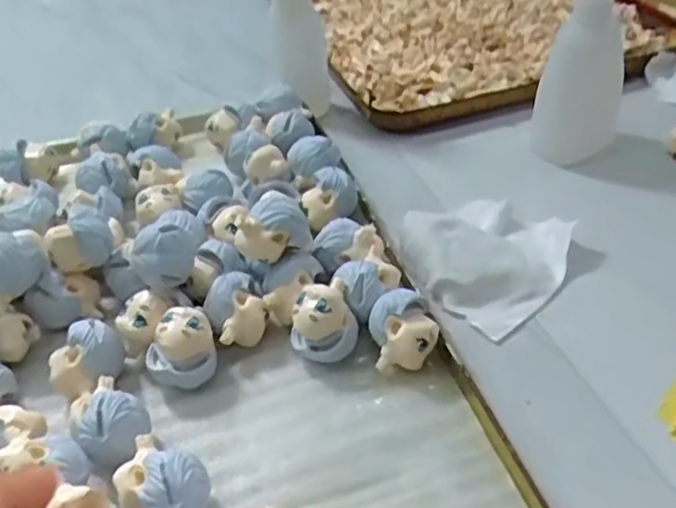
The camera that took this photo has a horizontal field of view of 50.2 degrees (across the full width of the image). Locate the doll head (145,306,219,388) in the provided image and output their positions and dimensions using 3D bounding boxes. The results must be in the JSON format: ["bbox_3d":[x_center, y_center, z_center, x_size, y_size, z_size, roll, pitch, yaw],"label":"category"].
[{"bbox_3d":[-0.056,0.035,0.257,0.024,0.023,0.019,-14,41,-12],"label":"doll head"}]

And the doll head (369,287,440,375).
[{"bbox_3d":[0.023,0.028,0.257,0.022,0.023,0.021,-2,40,2],"label":"doll head"}]

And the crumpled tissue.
[{"bbox_3d":[0.062,-0.003,0.299,0.061,0.017,0.067,28,50,33],"label":"crumpled tissue"}]

